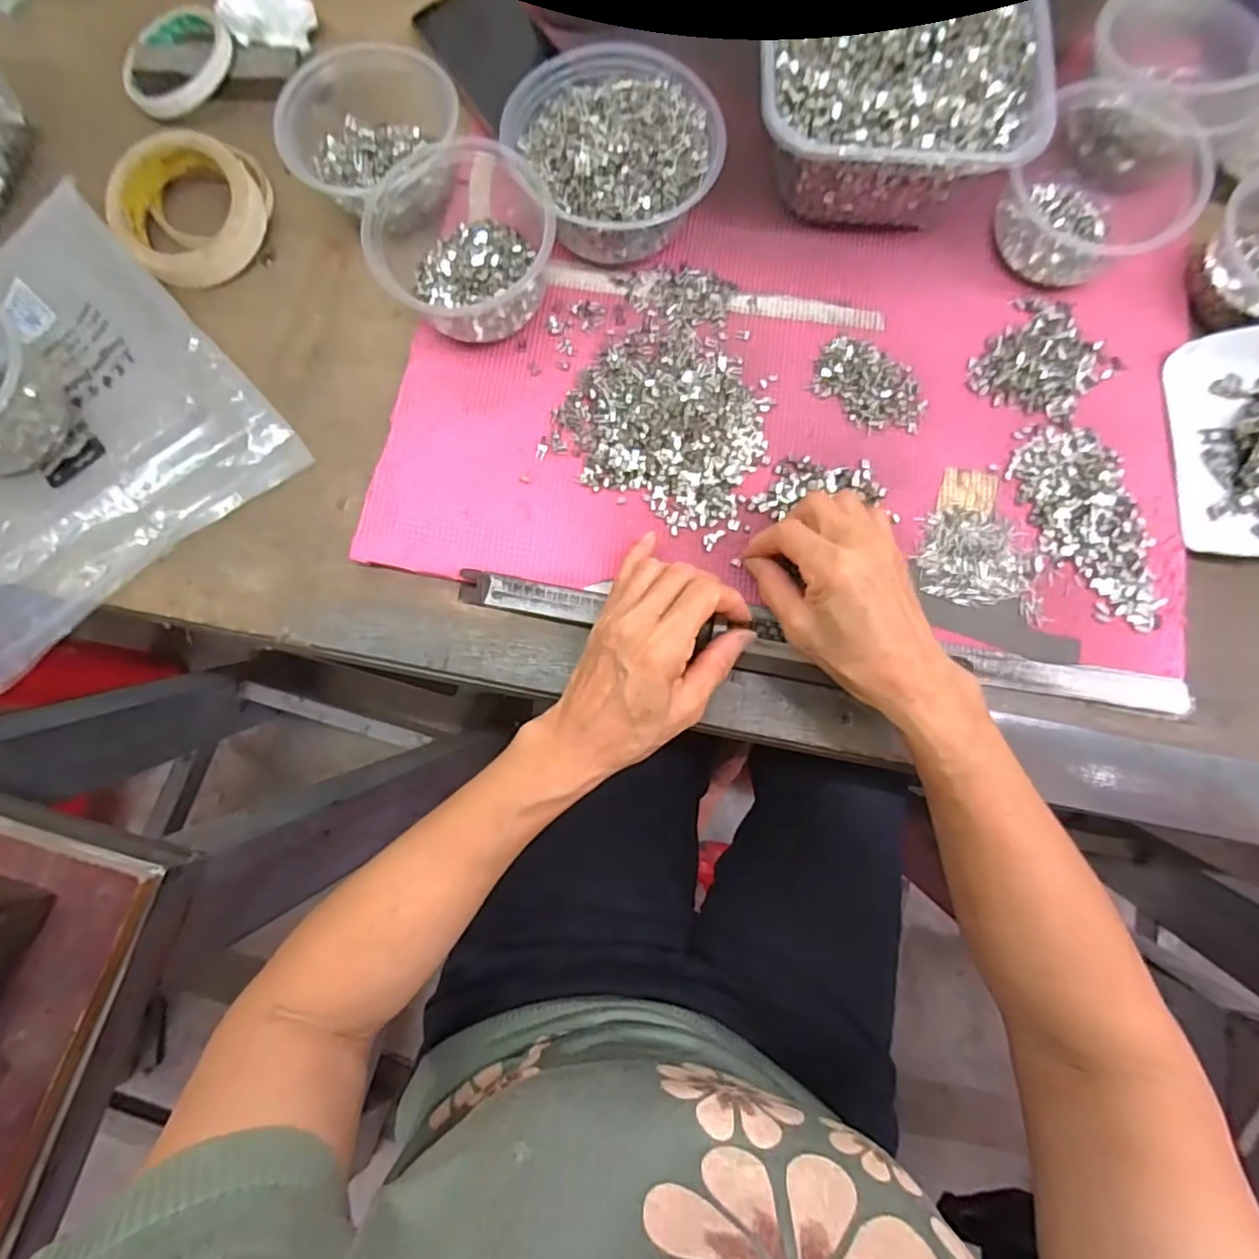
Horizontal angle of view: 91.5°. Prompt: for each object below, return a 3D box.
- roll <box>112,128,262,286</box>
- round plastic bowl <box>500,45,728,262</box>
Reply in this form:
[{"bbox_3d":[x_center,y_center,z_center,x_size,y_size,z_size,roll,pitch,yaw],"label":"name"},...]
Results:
[{"bbox_3d":[-0.307,-0.293,0.425,0.091,0.023,0.102,-43,84,-5],"label":"roll"},{"bbox_3d":[-0.010,-0.315,0.409,0.133,0.057,0.133,0,82,0],"label":"round plastic bowl"}]

